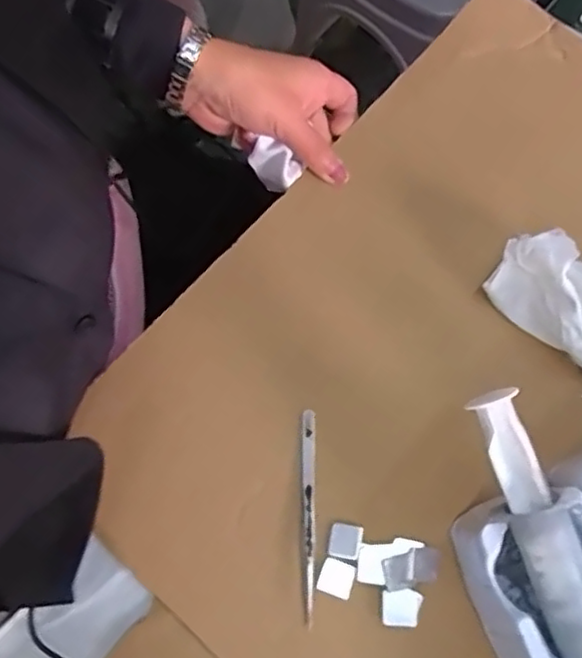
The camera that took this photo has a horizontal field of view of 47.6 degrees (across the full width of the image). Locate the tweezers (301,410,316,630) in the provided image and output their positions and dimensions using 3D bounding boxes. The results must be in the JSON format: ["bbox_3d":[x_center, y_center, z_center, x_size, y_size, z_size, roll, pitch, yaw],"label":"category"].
[{"bbox_3d":[0.011,0.117,0.420,0.008,0.012,0.129,0,73,1],"label":"tweezers"}]

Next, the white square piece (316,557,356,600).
[{"bbox_3d":[0.028,0.154,0.407,0.021,0.004,0.021,18,74,6],"label":"white square piece"}]

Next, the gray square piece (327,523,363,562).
[{"bbox_3d":[0.034,0.133,0.413,0.019,0.004,0.021,14,73,5],"label":"gray square piece"}]

